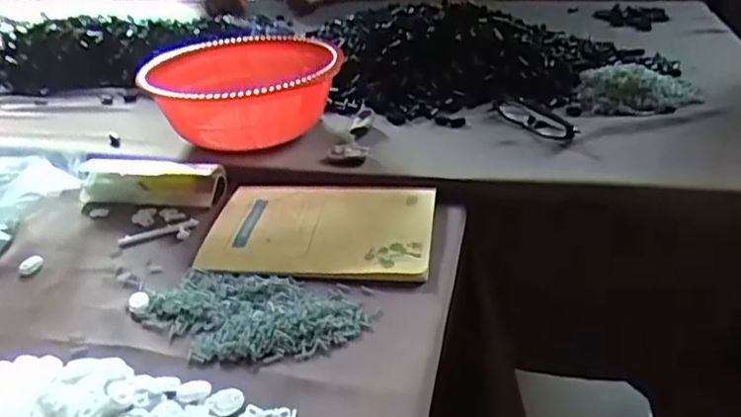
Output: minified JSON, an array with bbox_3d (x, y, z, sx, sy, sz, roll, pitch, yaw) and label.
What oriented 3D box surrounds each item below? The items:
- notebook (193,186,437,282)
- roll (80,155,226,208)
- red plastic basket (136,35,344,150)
[{"bbox_3d":[-0.045,0.016,0.595,0.206,0.014,0.141,4,31,13],"label":"notebook"},{"bbox_3d":[-0.232,-0.029,0.679,0.153,0.040,0.042,2,30,10],"label":"roll"},{"bbox_3d":[-0.152,-0.137,0.776,0.219,0.097,0.258,-9,30,-9],"label":"red plastic basket"}]

